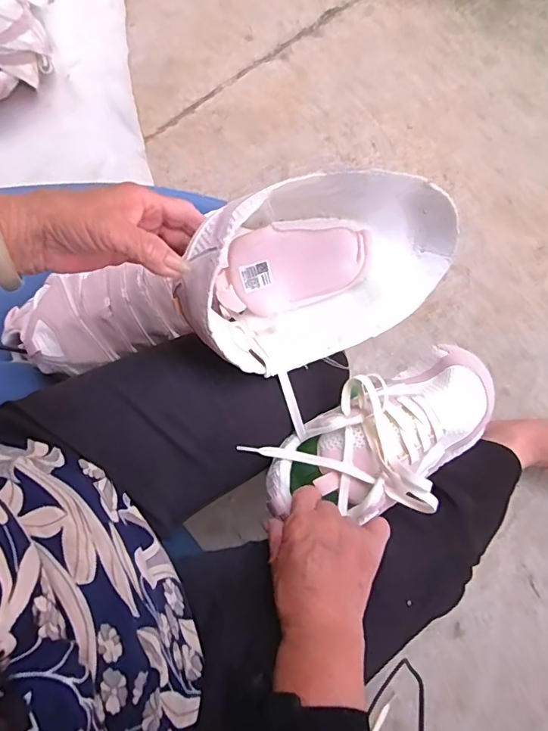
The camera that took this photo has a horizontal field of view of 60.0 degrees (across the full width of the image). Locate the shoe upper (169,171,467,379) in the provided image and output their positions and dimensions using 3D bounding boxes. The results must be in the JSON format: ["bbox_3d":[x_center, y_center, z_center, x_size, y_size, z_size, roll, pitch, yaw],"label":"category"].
[{"bbox_3d":[0.038,-0.081,0.382,0.229,0.090,0.156,-18,120,1],"label":"shoe upper"}]

